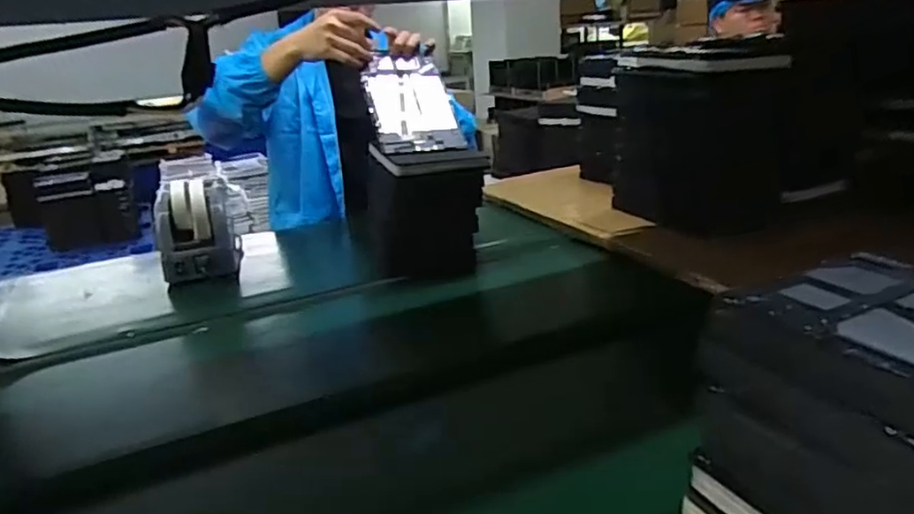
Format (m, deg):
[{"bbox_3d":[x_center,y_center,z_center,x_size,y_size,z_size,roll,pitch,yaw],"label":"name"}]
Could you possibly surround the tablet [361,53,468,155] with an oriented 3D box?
[{"bbox_3d":[-0.082,-0.272,1.129,0.148,0.017,0.238,-5,58,-20],"label":"tablet"}]

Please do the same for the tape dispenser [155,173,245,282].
[{"bbox_3d":[-0.436,-0.057,1.089,0.122,0.149,0.164,-11,21,-16],"label":"tape dispenser"}]

